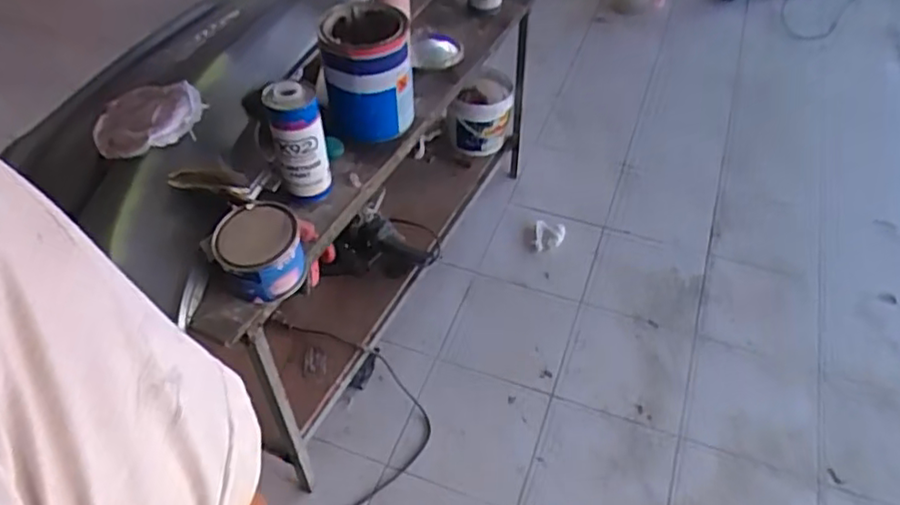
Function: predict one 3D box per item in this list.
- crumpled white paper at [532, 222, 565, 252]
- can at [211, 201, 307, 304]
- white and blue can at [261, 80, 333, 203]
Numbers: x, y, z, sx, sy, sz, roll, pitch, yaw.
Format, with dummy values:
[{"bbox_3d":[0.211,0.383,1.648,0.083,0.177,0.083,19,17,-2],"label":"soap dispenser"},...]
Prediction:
[{"bbox_3d":[0.284,-0.041,1.885,0.086,0.032,0.122,9,49,9],"label":"crumpled white paper"},{"bbox_3d":[-0.289,0.002,1.000,0.124,0.088,0.136,0,48,0],"label":"can"},{"bbox_3d":[-0.246,-0.177,1.079,0.084,0.214,0.077,0,48,0],"label":"white and blue can"}]

